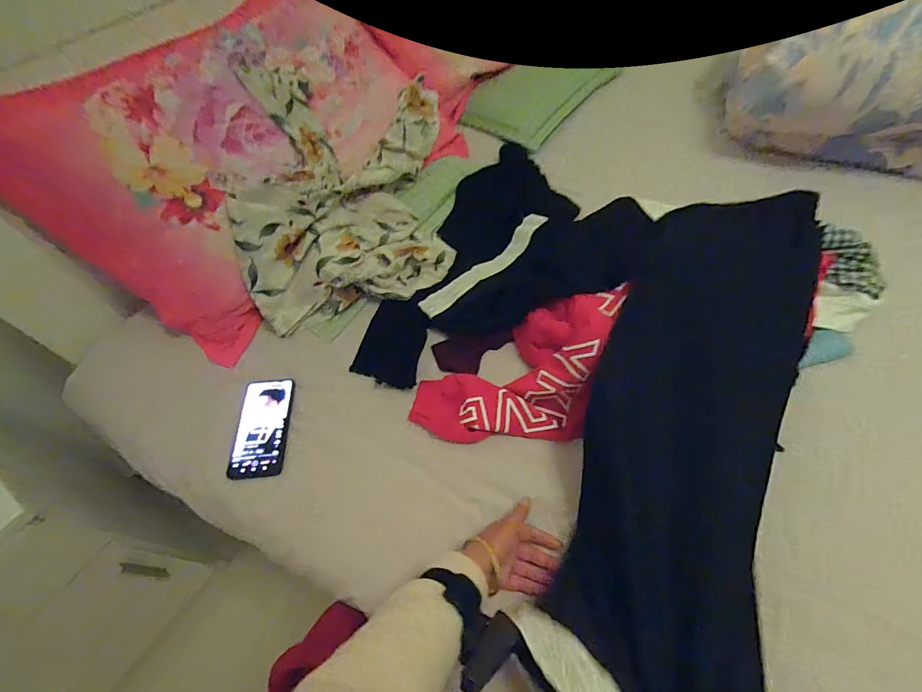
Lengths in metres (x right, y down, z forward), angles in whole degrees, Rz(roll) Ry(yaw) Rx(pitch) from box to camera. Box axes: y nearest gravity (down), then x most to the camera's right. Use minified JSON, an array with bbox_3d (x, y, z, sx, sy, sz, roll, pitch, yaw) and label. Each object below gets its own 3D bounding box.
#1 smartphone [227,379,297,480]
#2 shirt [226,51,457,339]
[{"bbox_3d":[-0.315,0.128,0.665,0.077,0.012,0.164,7,58,-15],"label":"smartphone"},{"bbox_3d":[-0.207,-0.295,0.744,0.352,0.251,0.426,-7,56,-1],"label":"shirt"}]

